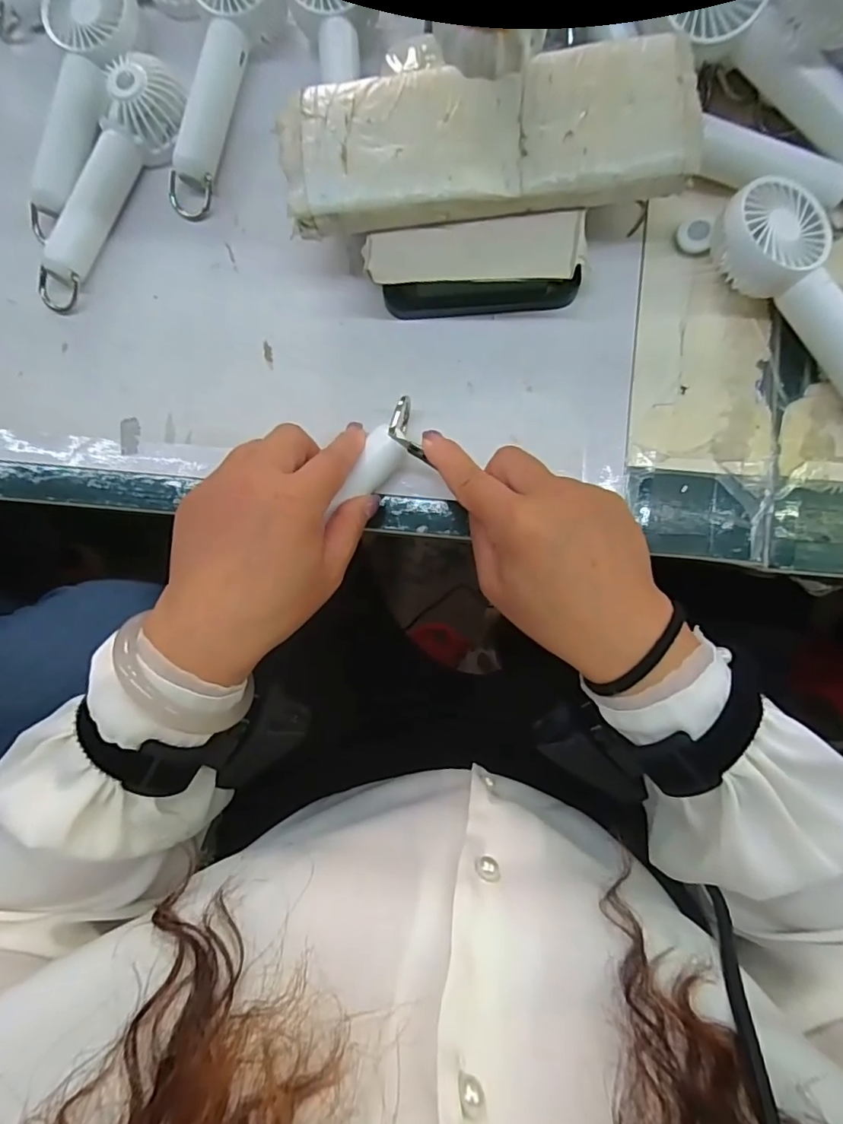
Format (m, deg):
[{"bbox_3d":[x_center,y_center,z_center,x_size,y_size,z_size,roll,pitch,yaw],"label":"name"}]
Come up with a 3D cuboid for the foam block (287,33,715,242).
[{"bbox_3d":[0.033,-0.225,0.284,0.211,0.018,0.073,-4,86,5],"label":"foam block"}]

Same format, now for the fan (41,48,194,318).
[{"bbox_3d":[-0.197,-0.239,0.336,0.039,0.031,0.164,26,90,6],"label":"fan"}]

